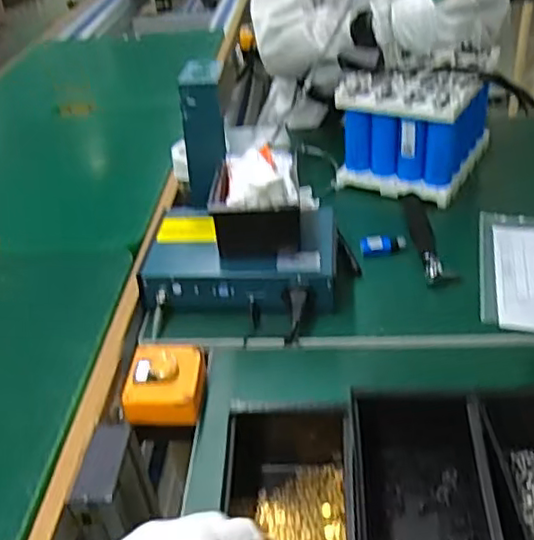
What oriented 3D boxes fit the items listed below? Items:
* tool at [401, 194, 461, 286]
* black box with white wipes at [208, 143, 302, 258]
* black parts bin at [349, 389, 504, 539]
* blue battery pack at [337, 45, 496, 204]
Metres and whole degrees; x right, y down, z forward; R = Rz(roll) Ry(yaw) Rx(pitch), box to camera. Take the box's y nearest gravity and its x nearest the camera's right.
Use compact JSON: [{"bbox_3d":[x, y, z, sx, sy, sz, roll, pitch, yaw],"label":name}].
[{"bbox_3d":[0.213,-0.054,0.872,0.037,0.024,0.211,-5,37,1],"label":"tool"},{"bbox_3d":[-0.012,-0.086,0.803,0.101,0.092,0.149,-4,37,3],"label":"black box with white wipes"},{"bbox_3d":[0.123,0.180,0.519,0.105,0.072,0.193,-2,37,6],"label":"black parts bin"},{"bbox_3d":[0.230,-0.231,0.996,0.180,0.151,0.211,15,41,26],"label":"blue battery pack"}]

